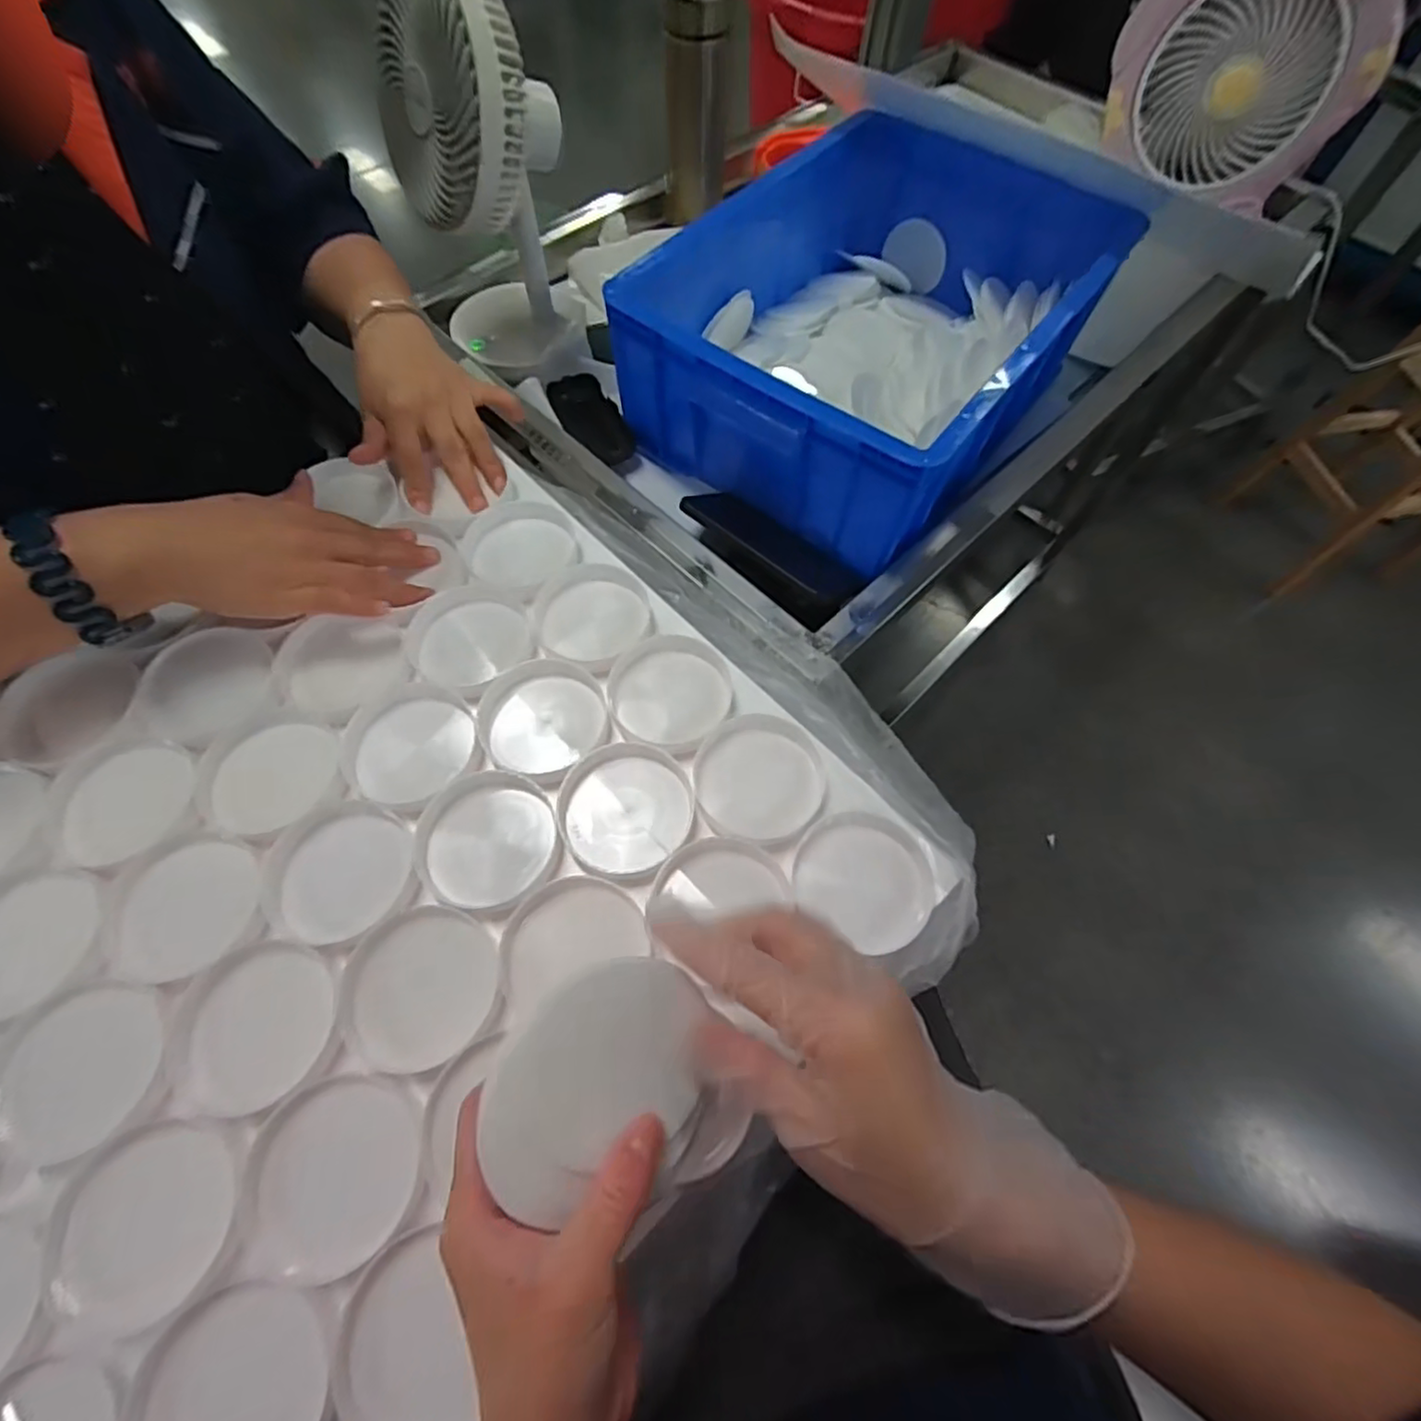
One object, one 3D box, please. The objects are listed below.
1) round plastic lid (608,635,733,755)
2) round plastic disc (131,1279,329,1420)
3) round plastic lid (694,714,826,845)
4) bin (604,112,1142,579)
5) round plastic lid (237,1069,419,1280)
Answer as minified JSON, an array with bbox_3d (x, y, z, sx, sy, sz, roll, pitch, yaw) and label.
[{"bbox_3d":[-0.025,-0.014,0.414,0.075,0.014,0.069,1,64,-2],"label":"round plastic lid"},{"bbox_3d":[-0.197,0.285,0.263,0.080,0.012,0.078,-7,69,5],"label":"round plastic disc"},{"bbox_3d":[0.032,0.040,0.390,0.074,0.017,0.076,1,64,-2],"label":"round plastic lid"},{"bbox_3d":[0.152,-0.367,0.611,0.316,0.138,0.431,37,68,15],"label":"bin"},{"bbox_3d":[-0.172,0.213,0.298,0.075,0.009,0.075,1,64,-2],"label":"round plastic lid"}]

